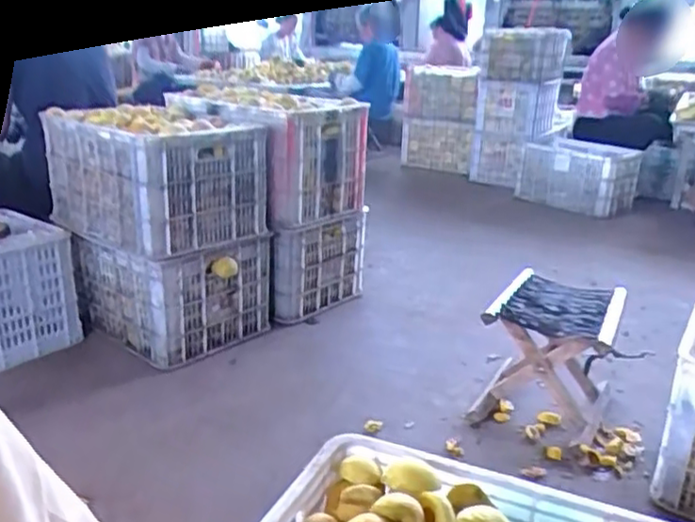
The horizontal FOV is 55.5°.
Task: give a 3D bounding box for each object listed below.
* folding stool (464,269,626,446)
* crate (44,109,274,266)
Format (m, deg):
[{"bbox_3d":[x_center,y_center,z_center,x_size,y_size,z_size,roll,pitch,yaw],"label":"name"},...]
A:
[{"bbox_3d":[0.431,0.201,1.418,0.250,0.264,0.282,11,21,24],"label":"folding stool"},{"bbox_3d":[-0.449,-0.208,1.554,0.442,0.262,0.321,18,25,39],"label":"crate"}]

